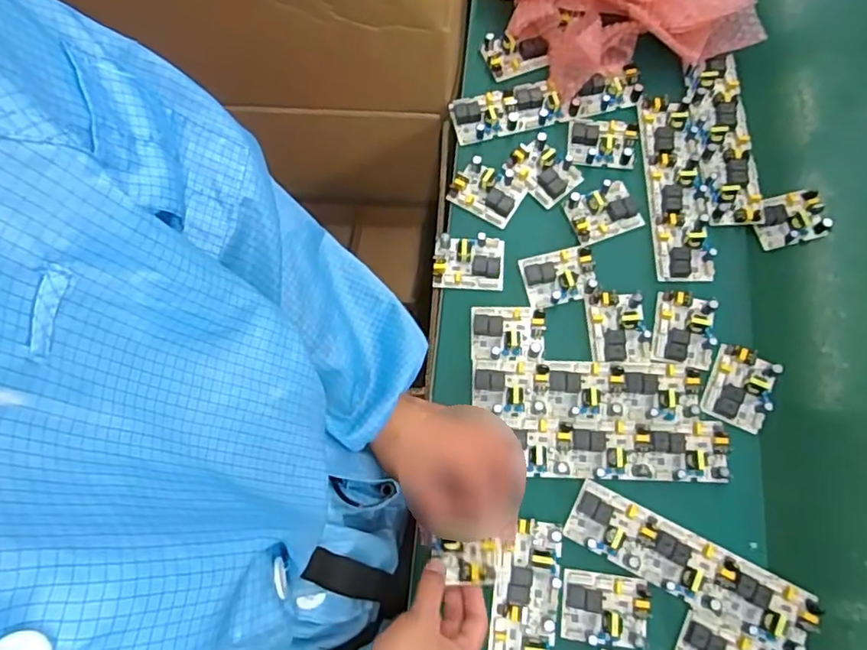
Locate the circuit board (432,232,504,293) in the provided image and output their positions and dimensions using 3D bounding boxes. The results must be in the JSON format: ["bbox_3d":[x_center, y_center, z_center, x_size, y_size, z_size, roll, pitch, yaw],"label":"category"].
[{"bbox_3d":[0.041,-0.072,0.692,0.081,0.015,0.062,5,73,1],"label":"circuit board"}]

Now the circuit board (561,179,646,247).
[{"bbox_3d":[0.201,-0.135,0.703,0.080,0.018,0.061,-19,74,-6],"label":"circuit board"}]

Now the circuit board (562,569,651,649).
[{"bbox_3d":[0.166,0.272,0.568,0.079,0.020,0.062,6,73,2],"label":"circuit board"}]

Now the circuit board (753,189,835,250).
[{"bbox_3d":[0.421,-0.125,0.706,0.083,0.020,0.058,-14,73,-5],"label":"circuit board"}]

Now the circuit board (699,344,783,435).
[{"bbox_3d":[0.328,0.064,0.632,0.064,0.016,0.083,23,74,7],"label":"circuit board"}]

